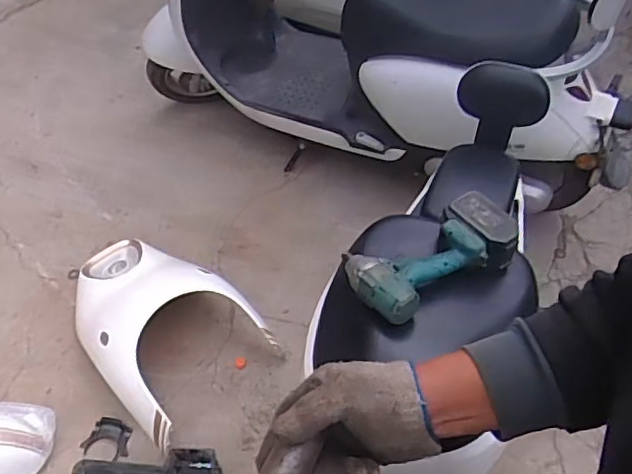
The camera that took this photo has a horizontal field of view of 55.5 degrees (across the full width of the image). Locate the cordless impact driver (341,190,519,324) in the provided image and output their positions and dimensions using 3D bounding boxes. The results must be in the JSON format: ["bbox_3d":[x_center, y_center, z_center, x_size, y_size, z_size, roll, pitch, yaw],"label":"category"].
[{"bbox_3d":[0.166,0.013,0.906,0.258,0.067,0.164,-26,52,-21],"label":"cordless impact driver"}]

